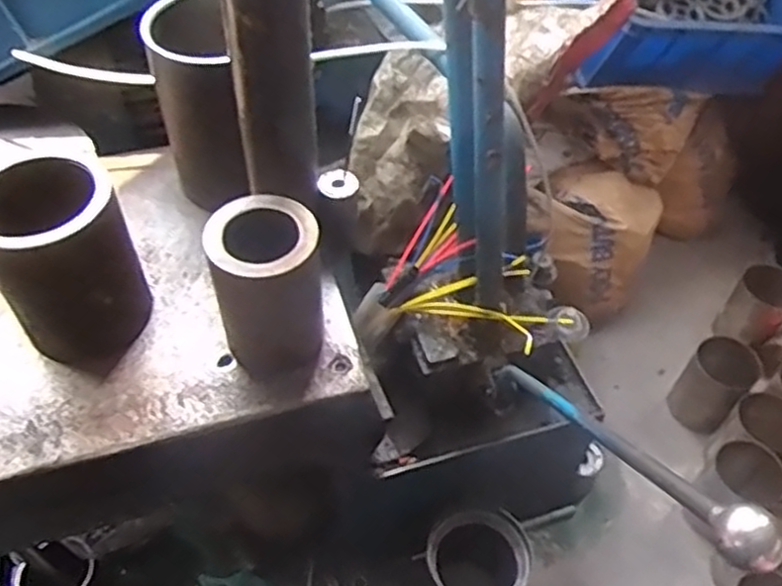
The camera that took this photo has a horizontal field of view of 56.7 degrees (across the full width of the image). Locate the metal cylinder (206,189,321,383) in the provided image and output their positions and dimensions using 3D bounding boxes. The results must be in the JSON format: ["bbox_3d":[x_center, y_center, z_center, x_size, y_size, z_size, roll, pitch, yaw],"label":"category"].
[{"bbox_3d":[-0.103,-0.002,0.622,0.081,0.146,0.088,0,50,-2],"label":"metal cylinder"}]

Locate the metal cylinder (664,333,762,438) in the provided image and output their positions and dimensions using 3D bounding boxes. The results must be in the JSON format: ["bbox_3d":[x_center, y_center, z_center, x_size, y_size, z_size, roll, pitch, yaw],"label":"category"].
[{"bbox_3d":[0.487,0.147,1.107,0.090,0.145,0.089,38,59,26],"label":"metal cylinder"}]

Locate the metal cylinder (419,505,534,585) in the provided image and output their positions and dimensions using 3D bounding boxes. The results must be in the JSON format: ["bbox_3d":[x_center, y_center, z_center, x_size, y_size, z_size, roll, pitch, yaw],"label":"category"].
[{"bbox_3d":[0.106,0.348,0.894,0.122,0.162,0.117,1,50,-1],"label":"metal cylinder"}]

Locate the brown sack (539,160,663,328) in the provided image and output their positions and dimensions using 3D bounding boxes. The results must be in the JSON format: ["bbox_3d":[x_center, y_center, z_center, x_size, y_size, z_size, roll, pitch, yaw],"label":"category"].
[{"bbox_3d":[0.332,-0.074,1.210,0.195,0.179,0.191,16,52,11],"label":"brown sack"}]

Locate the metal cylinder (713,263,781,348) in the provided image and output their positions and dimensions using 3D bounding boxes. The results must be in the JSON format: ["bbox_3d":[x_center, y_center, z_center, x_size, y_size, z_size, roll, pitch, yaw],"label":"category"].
[{"bbox_3d":[0.596,0.038,1.196,0.092,0.159,0.086,36,58,25],"label":"metal cylinder"}]

